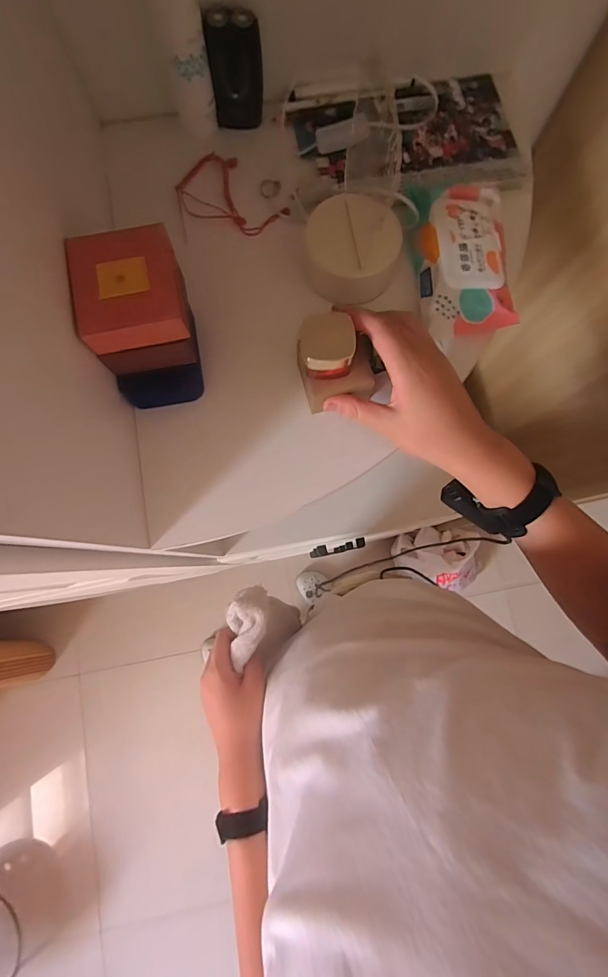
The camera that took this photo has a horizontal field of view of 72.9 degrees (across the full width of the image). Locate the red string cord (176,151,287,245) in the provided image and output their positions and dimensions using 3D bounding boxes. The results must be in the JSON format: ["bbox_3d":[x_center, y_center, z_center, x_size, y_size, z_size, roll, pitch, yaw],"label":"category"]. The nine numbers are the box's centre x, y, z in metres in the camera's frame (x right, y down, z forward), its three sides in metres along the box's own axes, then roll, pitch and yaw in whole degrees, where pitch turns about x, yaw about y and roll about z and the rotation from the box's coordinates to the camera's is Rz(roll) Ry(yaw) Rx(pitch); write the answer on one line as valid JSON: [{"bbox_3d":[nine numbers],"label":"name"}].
[{"bbox_3d":[-0.080,-0.318,0.444,0.112,0.007,0.101,-12,84,-4],"label":"red string cord"}]

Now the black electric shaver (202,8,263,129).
[{"bbox_3d":[-0.068,-0.423,0.420,0.052,0.088,0.023,-8,80,-3],"label":"black electric shaver"}]

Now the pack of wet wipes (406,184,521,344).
[{"bbox_3d":[0.159,-0.232,0.415,0.096,0.040,0.155,-4,80,-2],"label":"pack of wet wipes"}]

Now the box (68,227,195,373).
[{"bbox_3d":[-0.135,-0.151,0.336,0.078,0.058,0.085,-11,80,-3],"label":"box"}]

